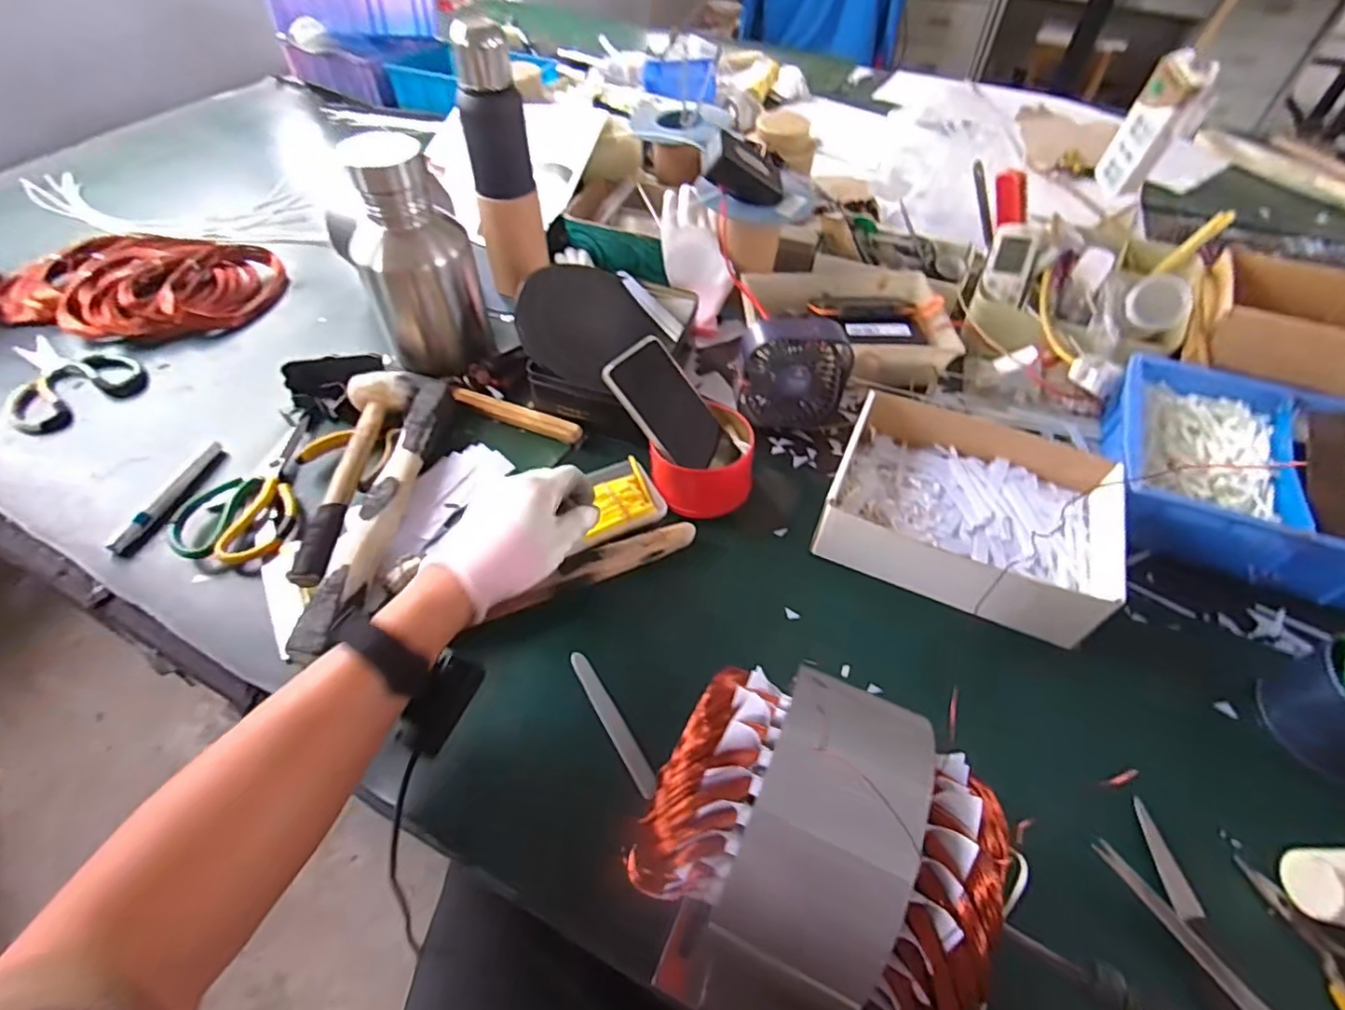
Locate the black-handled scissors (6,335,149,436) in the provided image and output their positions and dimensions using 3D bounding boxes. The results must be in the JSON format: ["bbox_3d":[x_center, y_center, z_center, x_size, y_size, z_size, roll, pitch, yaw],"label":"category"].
[{"bbox_3d":[-0.722,-0.155,0.725,0.184,0.018,0.130,35,59,23],"label":"black-handled scissors"}]

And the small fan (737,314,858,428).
[{"bbox_3d":[0.131,-0.145,0.668,0.119,0.116,0.054,4,52,1],"label":"small fan"}]

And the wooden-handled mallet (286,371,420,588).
[{"bbox_3d":[-0.326,-0.035,0.606,0.070,0.034,0.257,5,52,3],"label":"wooden-handled mallet"}]

